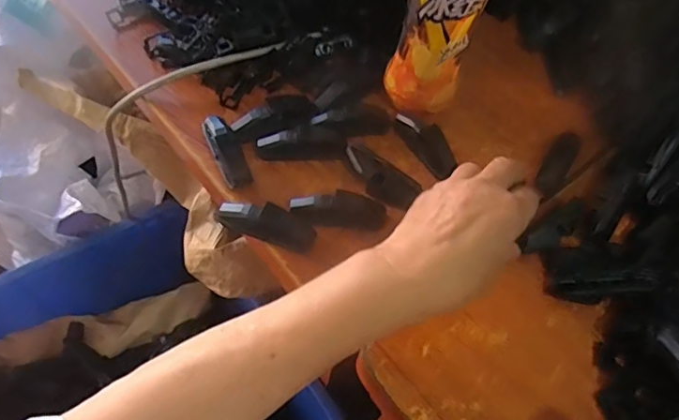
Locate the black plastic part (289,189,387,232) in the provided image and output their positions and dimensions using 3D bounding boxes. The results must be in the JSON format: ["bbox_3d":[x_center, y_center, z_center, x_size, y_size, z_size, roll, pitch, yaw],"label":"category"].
[{"bbox_3d":[0.000,0.000,0.417,0.073,0.016,0.024,7,54,2],"label":"black plastic part"}]

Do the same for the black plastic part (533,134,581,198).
[{"bbox_3d":[0.193,-0.044,0.472,0.022,0.008,0.084,30,58,17],"label":"black plastic part"}]

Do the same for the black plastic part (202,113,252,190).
[{"bbox_3d":[-0.092,-0.049,0.437,0.021,0.020,0.070,-21,58,-17],"label":"black plastic part"}]

